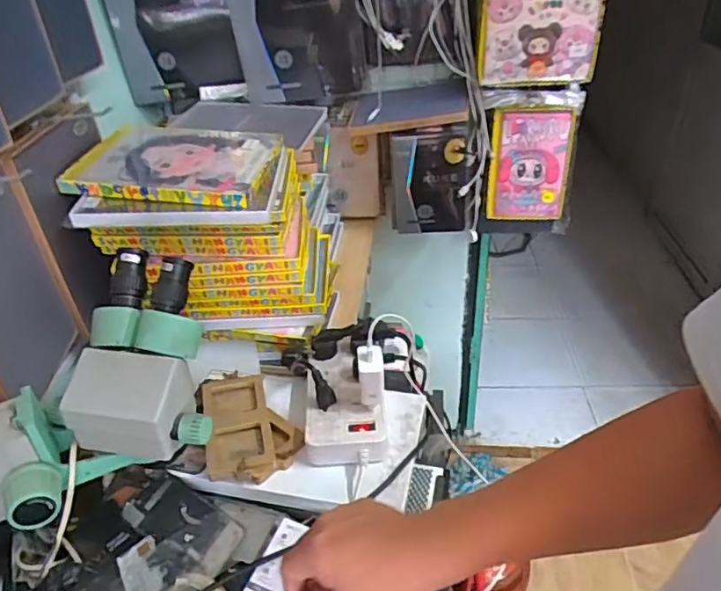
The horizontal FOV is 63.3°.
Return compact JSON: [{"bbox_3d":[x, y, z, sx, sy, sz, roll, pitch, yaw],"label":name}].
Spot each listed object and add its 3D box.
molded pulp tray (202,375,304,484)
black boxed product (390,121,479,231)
[{"bbox_3d":[-0.141,0.165,0.752,0.115,0.031,0.161,-11,35,-10],"label":"molded pulp tray"},{"bbox_3d":[0.145,-0.229,1.182,0.163,0.224,0.047,2,35,8],"label":"black boxed product"}]

